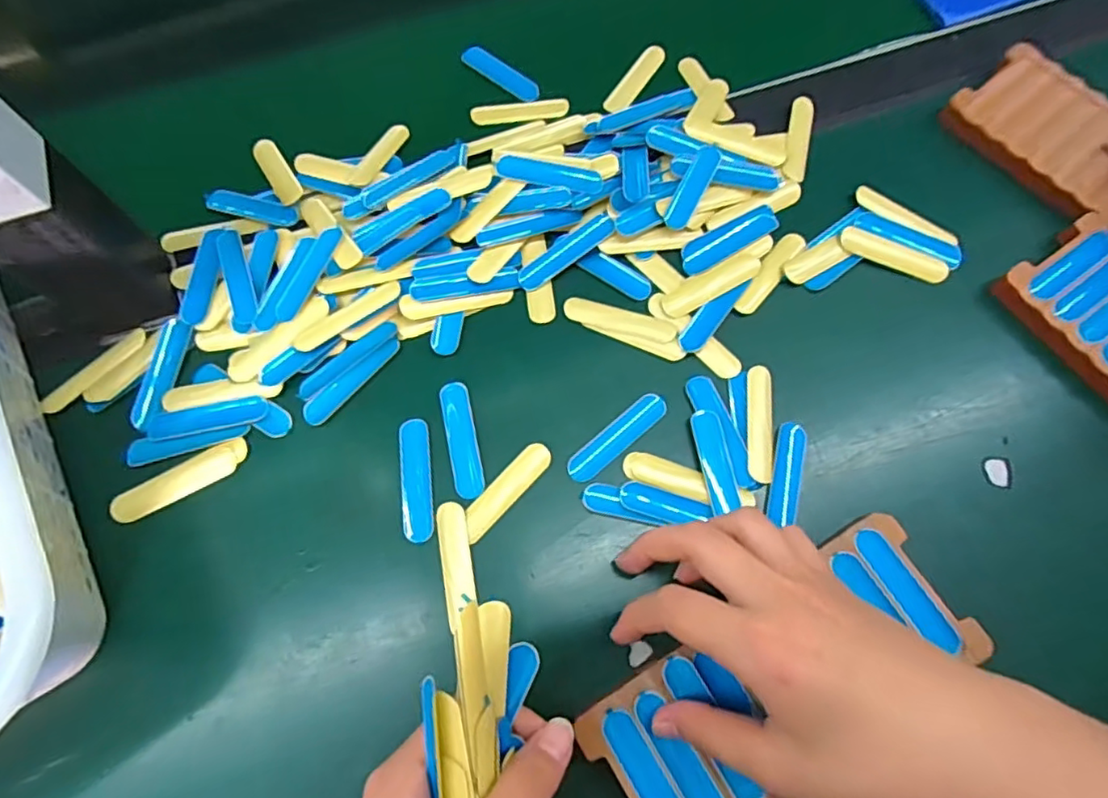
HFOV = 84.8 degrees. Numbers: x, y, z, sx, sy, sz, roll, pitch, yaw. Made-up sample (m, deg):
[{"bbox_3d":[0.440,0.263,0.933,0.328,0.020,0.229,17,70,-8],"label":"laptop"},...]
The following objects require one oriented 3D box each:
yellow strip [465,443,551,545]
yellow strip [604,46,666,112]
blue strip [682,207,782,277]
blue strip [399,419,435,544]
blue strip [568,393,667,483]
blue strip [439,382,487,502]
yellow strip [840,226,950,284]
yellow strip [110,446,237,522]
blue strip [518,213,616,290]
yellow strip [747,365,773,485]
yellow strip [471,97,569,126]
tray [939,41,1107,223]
[{"bbox_3d":[-0.025,0.046,0.307,0.015,0.004,0.058,41,77,12],"label":"yellow strip"},{"bbox_3d":[0.054,-0.213,0.404,0.015,0.005,0.065,32,72,5],"label":"yellow strip"},{"bbox_3d":[0.101,-0.093,0.350,0.062,0.004,0.019,-30,74,-9],"label":"blue strip"},{"bbox_3d":[-0.070,0.040,0.308,0.016,0.004,0.062,-7,72,-2],"label":"blue strip"},{"bbox_3d":[0.033,0.019,0.315,0.063,0.004,0.015,-41,76,-12],"label":"blue strip"},{"bbox_3d":[-0.048,0.021,0.315,0.016,0.004,0.061,-13,72,-4],"label":"blue strip"},{"bbox_3d":[0.195,-0.082,0.348,0.062,0.006,0.015,21,73,7],"label":"yellow strip"},{"bbox_3d":[-0.193,0.042,0.308,0.062,0.004,0.017,-27,74,-8],"label":"yellow strip"},{"bbox_3d":[0.007,-0.084,0.346,0.062,0.004,0.016,-36,78,-1],"label":"blue strip"},{"bbox_3d":[0.107,0.013,0.315,0.013,0.004,0.062,5,72,2],"label":"yellow strip"},{"bbox_3d":[-0.022,-0.188,0.396,0.063,0.006,0.014,-4,96,-1],"label":"yellow strip"},{"bbox_3d":[0.321,-0.135,0.358,0.074,0.019,0.172,-37,75,-11],"label":"tray"}]

